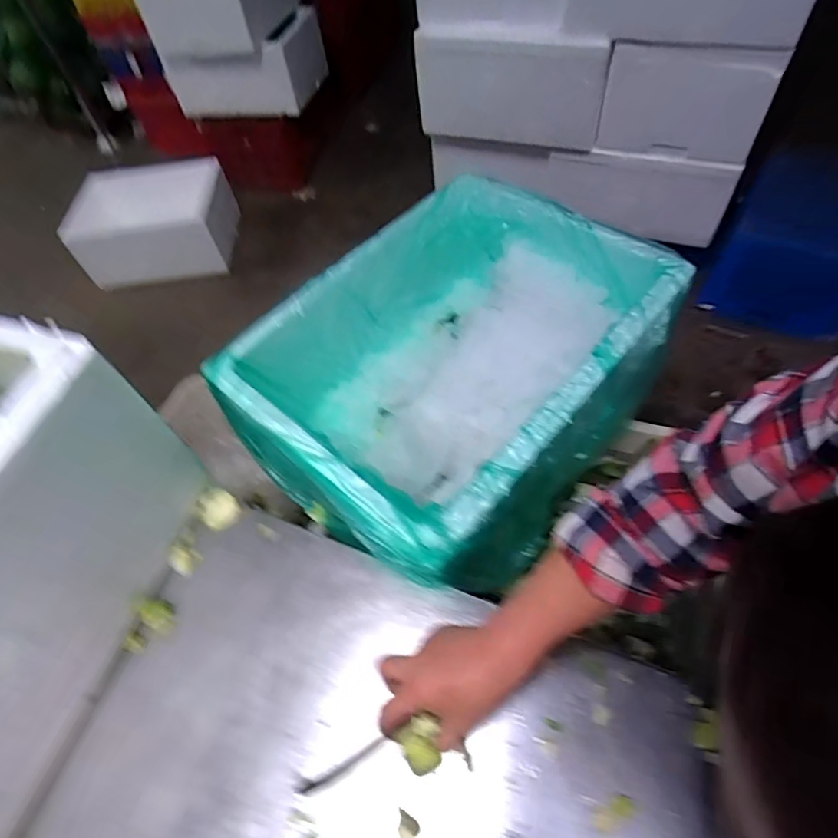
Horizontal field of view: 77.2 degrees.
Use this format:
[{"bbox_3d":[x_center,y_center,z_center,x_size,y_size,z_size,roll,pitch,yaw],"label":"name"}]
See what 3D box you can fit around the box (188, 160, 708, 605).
[{"bbox_3d":[0.054,-0.064,0.788,0.442,0.224,0.562,35,66,26],"label":"box"}]

